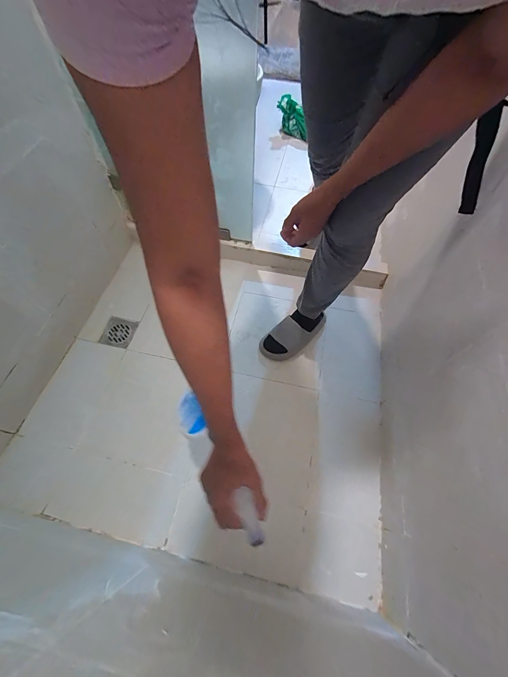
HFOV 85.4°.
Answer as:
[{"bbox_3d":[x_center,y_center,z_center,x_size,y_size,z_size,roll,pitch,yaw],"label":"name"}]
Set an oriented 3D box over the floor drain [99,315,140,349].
[{"bbox_3d":[-0.439,-0.023,0.898,0.107,0.013,0.109,12,62,6],"label":"floor drain"}]

